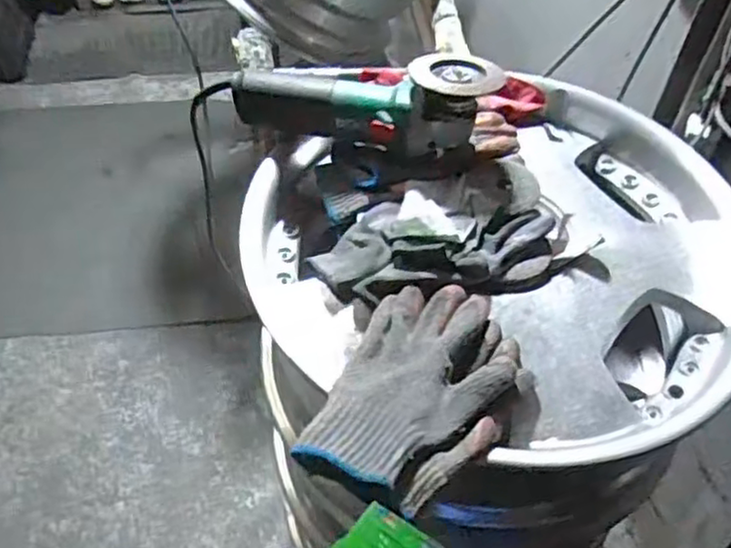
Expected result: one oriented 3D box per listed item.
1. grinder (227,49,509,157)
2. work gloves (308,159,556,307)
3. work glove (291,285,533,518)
[{"bbox_3d":[-0.003,-0.178,0.736,0.274,0.090,0.078,7,51,4],"label":"grinder"},{"bbox_3d":[0.074,-0.038,0.698,0.246,0.044,0.140,-15,53,-14],"label":"work gloves"},{"bbox_3d":[0.049,0.091,0.573,0.135,0.043,0.219,19,53,14],"label":"work glove"}]

